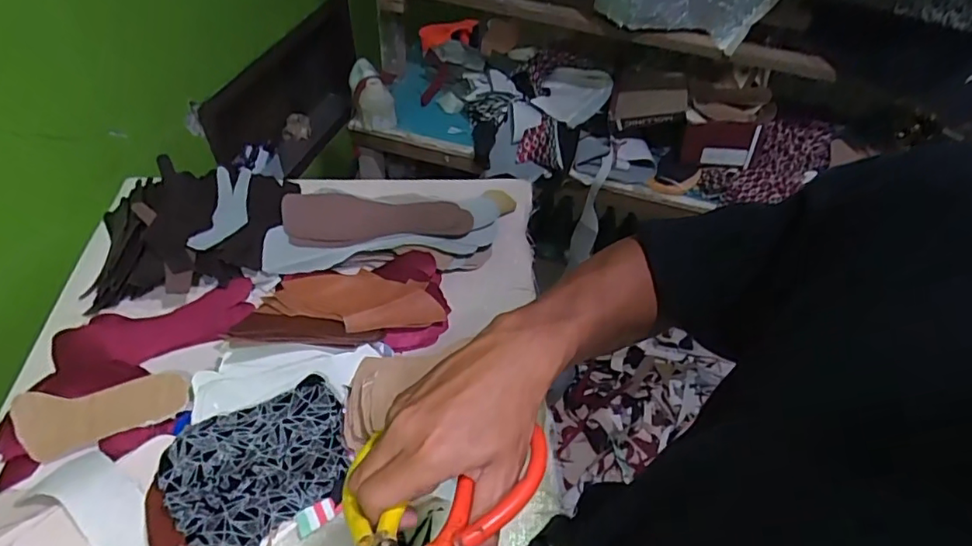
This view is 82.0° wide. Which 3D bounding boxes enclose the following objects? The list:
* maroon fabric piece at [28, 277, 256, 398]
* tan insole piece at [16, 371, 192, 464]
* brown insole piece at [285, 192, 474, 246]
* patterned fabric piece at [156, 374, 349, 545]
[{"bbox_3d":[-0.405,0.076,0.679,0.235,0.019,0.101,-17,52,-17],"label":"maroon fabric piece"},{"bbox_3d":[-0.406,0.148,0.591,0.160,0.017,0.066,-7,69,-15],"label":"tan insole piece"},{"bbox_3d":[-0.150,-0.080,0.786,0.254,0.020,0.102,-1,49,-6],"label":"brown insole piece"},{"bbox_3d":[-0.224,0.189,0.559,0.173,0.069,0.132,-33,58,-27],"label":"patterned fabric piece"}]

